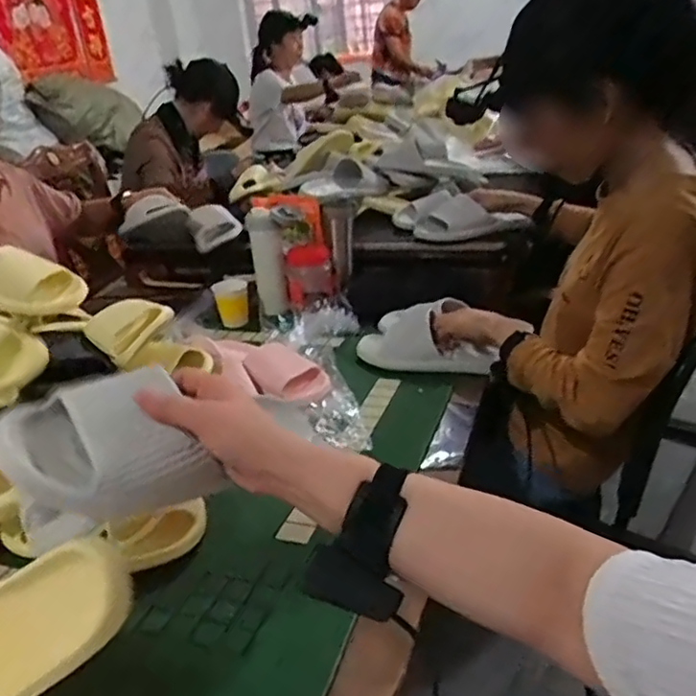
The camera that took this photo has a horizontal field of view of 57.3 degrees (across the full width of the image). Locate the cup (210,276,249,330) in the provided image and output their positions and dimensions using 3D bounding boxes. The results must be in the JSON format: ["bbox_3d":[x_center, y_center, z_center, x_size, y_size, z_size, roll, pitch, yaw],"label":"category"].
[{"bbox_3d":[-0.252,-0.098,1.401,0.075,0.086,0.082,-13,27,-14],"label":"cup"}]

